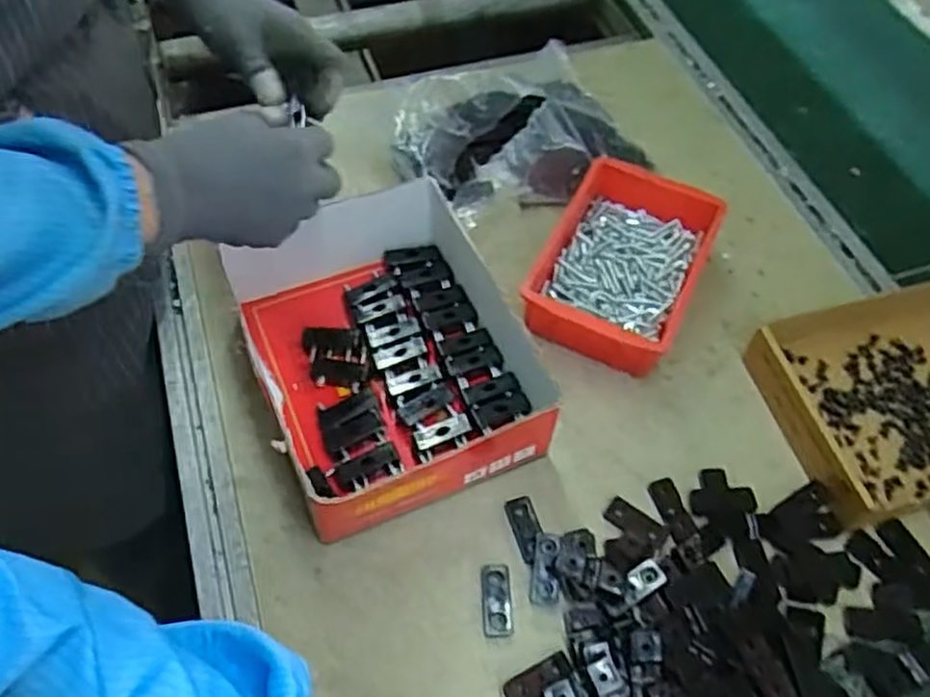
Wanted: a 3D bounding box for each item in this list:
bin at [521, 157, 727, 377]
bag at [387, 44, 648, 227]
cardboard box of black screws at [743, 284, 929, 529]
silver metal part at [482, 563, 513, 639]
[{"bbox_3d":[0.145,-0.076,0.694,0.133,0.059,0.201,22,57,12],"label":"bin"},{"bbox_3d":[0.051,-0.214,0.759,0.229,0.086,0.155,-22,59,-16],"label":"bag"},{"bbox_3d":[0.376,0.038,0.629,0.246,0.047,0.183,-12,57,-10],"label":"cardboard box of black screws"},{"bbox_3d":[0.023,0.183,0.546,0.021,0.004,0.052,0,55,-2],"label":"silver metal part"}]

